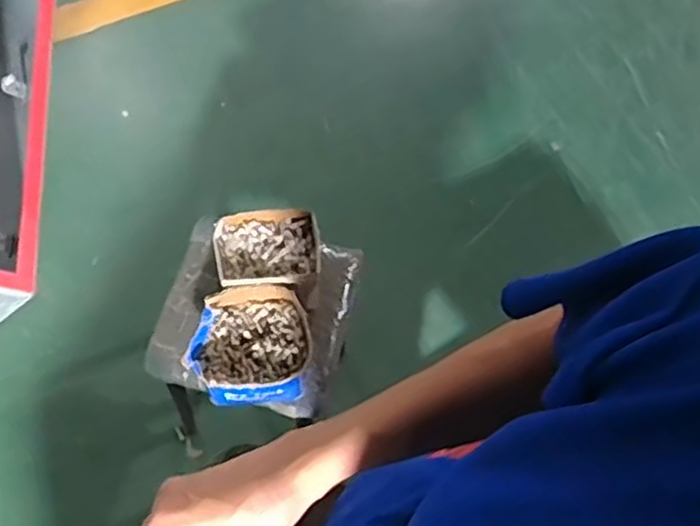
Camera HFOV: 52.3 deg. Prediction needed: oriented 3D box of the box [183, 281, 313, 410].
[{"bbox_3d":[-0.137,0.117,0.985,0.159,0.126,0.152,-10,66,-10],"label":"box"}]

